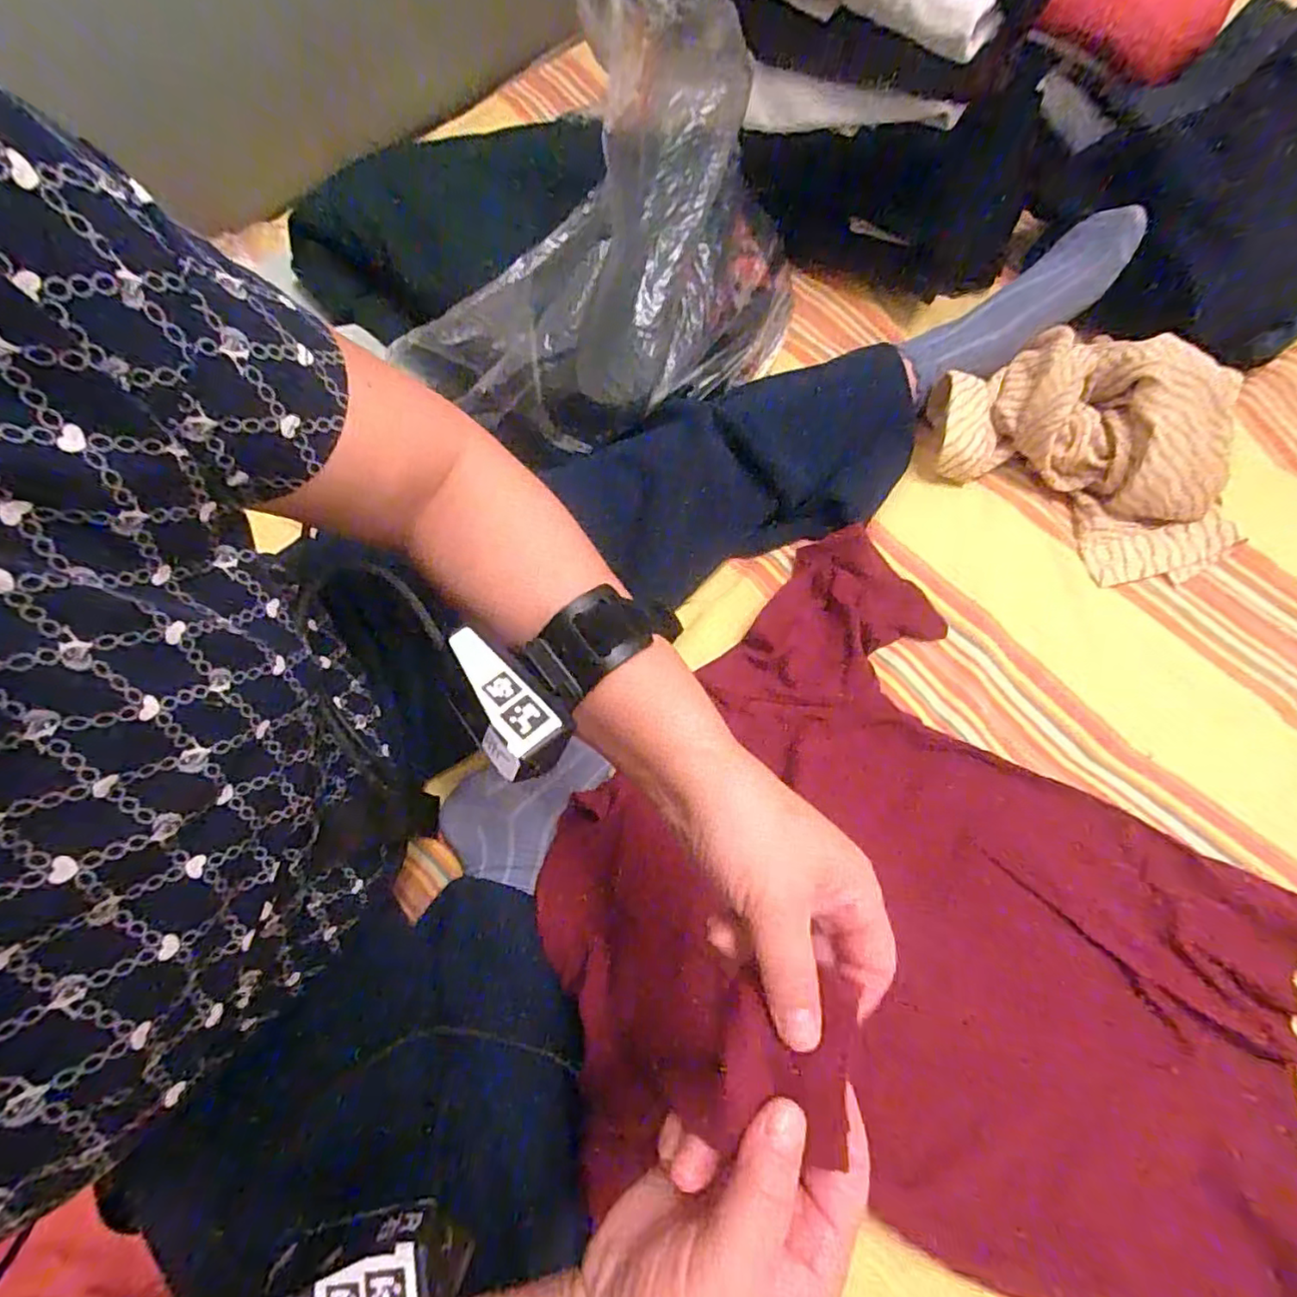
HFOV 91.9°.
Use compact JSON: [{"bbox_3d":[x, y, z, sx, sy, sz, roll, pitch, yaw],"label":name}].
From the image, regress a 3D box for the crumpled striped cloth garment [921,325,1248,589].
[{"bbox_3d":[0.392,-0.181,0.540,0.271,0.086,0.177,38,76,15],"label":"crumpled striped cloth garment"}]

